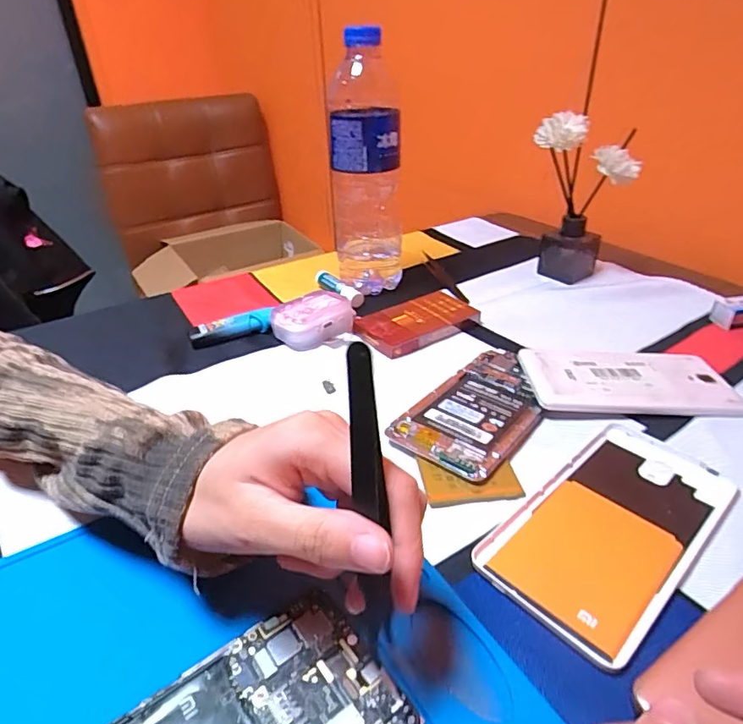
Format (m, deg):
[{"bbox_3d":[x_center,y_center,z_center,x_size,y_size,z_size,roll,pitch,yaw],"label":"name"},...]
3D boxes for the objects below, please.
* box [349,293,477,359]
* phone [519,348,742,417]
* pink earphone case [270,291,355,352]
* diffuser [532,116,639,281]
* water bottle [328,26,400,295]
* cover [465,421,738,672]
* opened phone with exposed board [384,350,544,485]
[{"bbox_3d":[0.039,-0.036,0.453,0.105,0.014,0.058,-24,38,-28],"label":"box"},{"bbox_3d":[0.184,0.014,0.371,0.140,0.011,0.068,-3,33,2],"label":"phone"},{"bbox_3d":[-0.050,-0.038,0.444,0.060,0.024,0.049,-26,39,-30],"label":"pink earphone case"},{"bbox_3d":[0.204,-0.156,0.505,0.089,0.155,0.061,13,36,24],"label":"diffuser"},{"bbox_3d":[-0.006,-0.175,0.487,0.065,0.224,0.060,-2,33,3],"label":"water bottle"},{"bbox_3d":[0.127,0.084,0.273,0.151,0.005,0.076,-29,41,-34],"label":"cover"},{"bbox_3d":[0.075,0.031,0.351,0.071,0.009,0.135,22,41,34],"label":"opened phone with exposed board"}]

